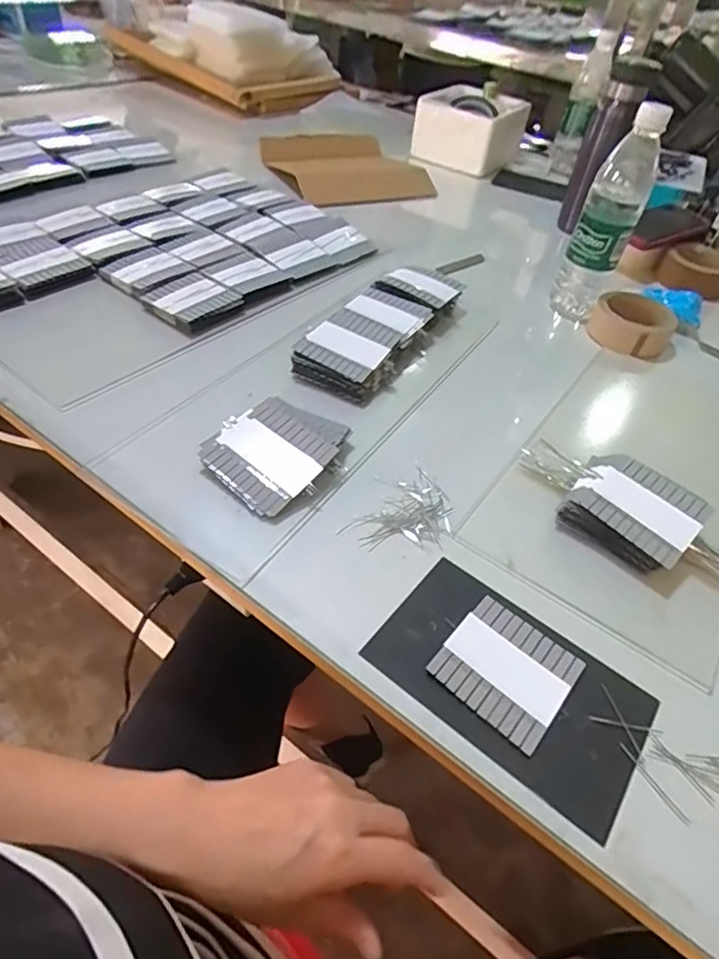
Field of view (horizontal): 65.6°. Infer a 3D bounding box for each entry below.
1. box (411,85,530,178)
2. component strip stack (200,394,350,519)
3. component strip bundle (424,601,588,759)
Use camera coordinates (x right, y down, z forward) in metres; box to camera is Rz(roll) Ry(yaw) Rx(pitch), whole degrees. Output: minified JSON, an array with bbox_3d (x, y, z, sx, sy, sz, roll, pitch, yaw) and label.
[{"bbox_3d":[0.202,-0.650,1.036,0.166,0.098,0.169,27,48,16],"label":"box"},{"bbox_3d":[-0.070,-0.024,0.471,0.093,0.032,0.104,33,52,23],"label":"component strip stack"},{"bbox_3d":[0.098,0.125,0.371,0.079,0.005,0.077,34,53,24],"label":"component strip bundle"}]

